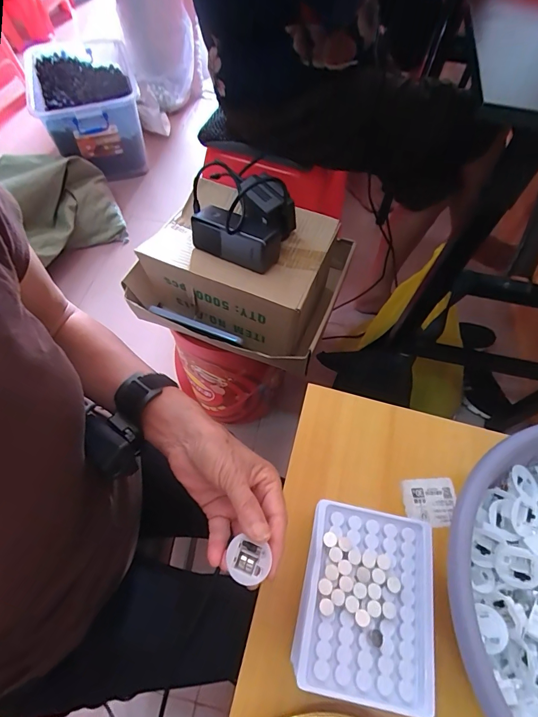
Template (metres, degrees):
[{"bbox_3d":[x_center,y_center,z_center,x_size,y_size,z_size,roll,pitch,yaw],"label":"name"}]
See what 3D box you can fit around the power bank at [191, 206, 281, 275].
[{"bbox_3d":[-0.050,-0.179,0.560,0.132,0.058,0.057,21,61,10],"label":"power bank"}]

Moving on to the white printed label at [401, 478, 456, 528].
[{"bbox_3d":[0.171,0.152,0.404,0.055,0.007,0.046,-1,59,-3],"label":"white printed label"}]

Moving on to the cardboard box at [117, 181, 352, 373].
[{"bbox_3d":[-0.055,-0.137,0.623,0.310,0.154,0.226,19,60,9],"label":"cardboard box"}]

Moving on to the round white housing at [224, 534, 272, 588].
[{"bbox_3d":[-0.014,0.146,0.274,0.028,0.011,0.028,-6,70,16],"label":"round white housing"}]

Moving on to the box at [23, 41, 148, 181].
[{"bbox_3d":[-0.591,-0.836,1.298,0.287,0.235,0.412,-17,61,-12],"label":"box"}]

